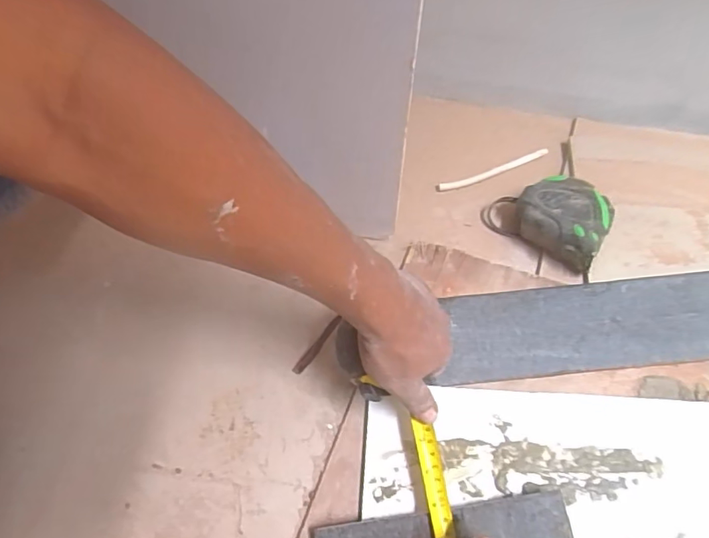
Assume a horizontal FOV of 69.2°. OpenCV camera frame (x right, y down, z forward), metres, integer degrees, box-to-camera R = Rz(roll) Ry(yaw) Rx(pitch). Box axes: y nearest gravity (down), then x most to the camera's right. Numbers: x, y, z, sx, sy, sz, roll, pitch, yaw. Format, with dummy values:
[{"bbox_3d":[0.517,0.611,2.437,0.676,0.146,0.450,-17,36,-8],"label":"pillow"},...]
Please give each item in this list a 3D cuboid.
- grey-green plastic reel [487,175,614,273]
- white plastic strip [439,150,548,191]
[{"bbox_3d":[0.205,-0.058,0.535,0.112,0.045,0.072,31,68,17],"label":"grey-green plastic reel"},{"bbox_3d":[0.162,-0.114,0.598,0.135,0.004,0.012,-19,64,-7],"label":"white plastic strip"}]

